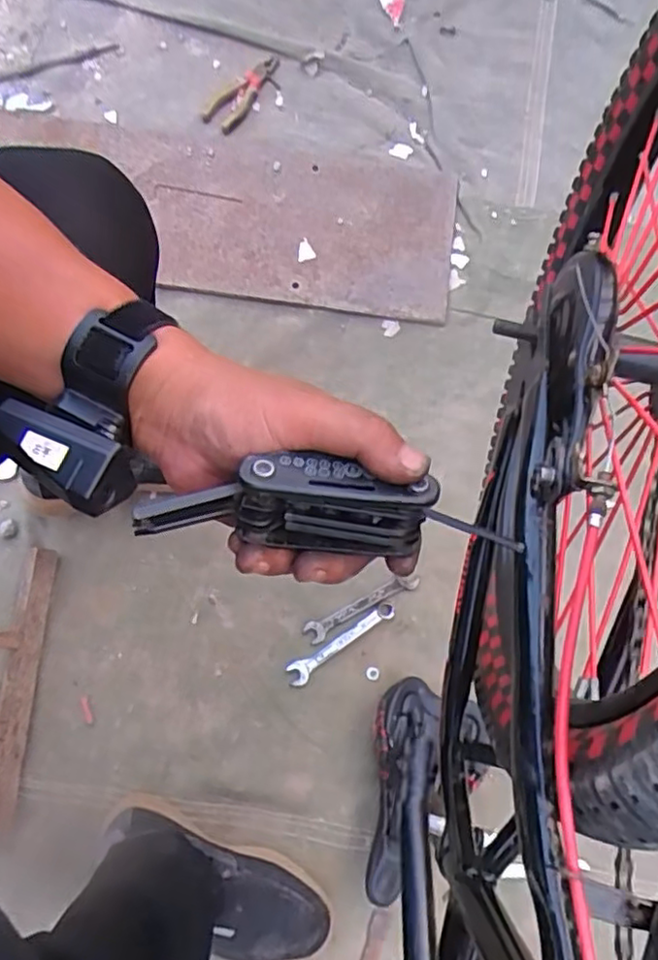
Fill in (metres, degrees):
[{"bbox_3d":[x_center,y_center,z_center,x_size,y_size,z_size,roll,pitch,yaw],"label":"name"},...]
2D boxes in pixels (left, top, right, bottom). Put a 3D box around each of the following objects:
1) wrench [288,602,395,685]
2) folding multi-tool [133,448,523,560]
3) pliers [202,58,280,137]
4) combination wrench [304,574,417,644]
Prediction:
[{"bbox_3d":[0.017,0.204,0.793,0.155,0.006,0.027,-31,78,-10],"label":"wrench"},{"bbox_3d":[-0.002,0.012,0.288,0.167,0.042,0.034,3,73,-2],"label":"folding multi-tool"},{"bbox_3d":[-0.138,-0.653,1.069,0.064,0.020,0.182,36,76,7],"label":"pliers"},{"bbox_3d":[0.042,0.160,0.806,0.155,0.008,0.025,-27,77,-10],"label":"combination wrench"}]

